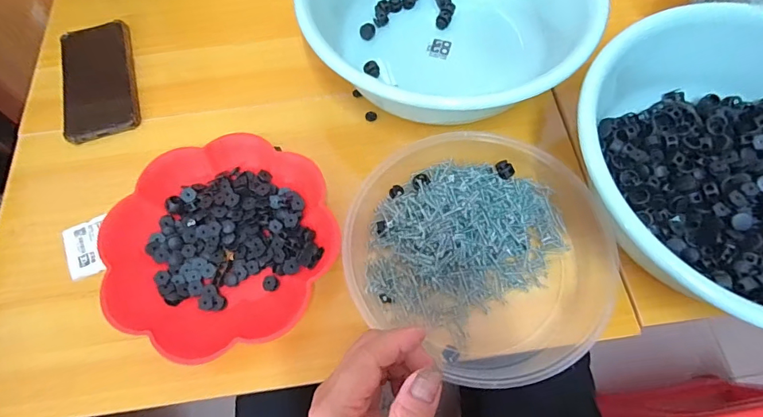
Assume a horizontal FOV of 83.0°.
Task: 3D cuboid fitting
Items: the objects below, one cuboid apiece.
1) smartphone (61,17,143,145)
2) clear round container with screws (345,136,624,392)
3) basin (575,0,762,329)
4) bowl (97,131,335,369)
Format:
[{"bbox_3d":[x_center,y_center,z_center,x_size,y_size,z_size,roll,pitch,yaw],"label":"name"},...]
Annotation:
[{"bbox_3d":[-0.327,-0.151,0.499,0.080,0.008,0.168,-18,68,-7],"label":"smartphone"},{"bbox_3d":[0.091,0.037,0.393,0.238,0.048,0.214,31,71,13],"label":"clear round container with screws"},{"bbox_3d":[0.316,-0.034,0.379,0.292,0.106,0.279,0,67,1],"label":"basin"},{"bbox_3d":[-0.143,0.030,0.400,0.194,0.047,0.182,0,67,1],"label":"bowl"}]

